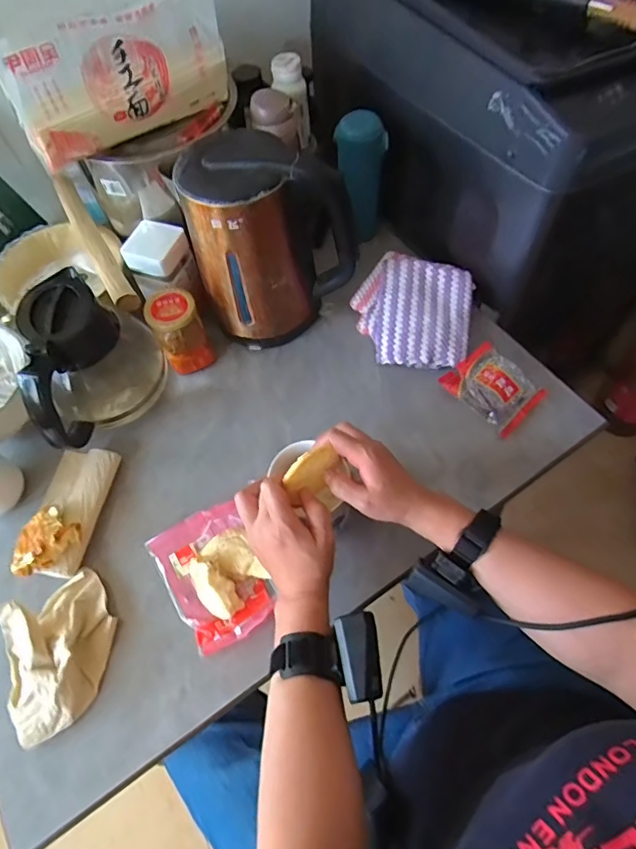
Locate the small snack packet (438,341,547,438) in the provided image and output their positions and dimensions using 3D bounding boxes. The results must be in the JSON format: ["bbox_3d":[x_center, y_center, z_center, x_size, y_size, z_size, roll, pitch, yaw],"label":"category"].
[{"bbox_3d":[0.229,-0.047,0.626,0.083,0.033,0.106,-40,67,-17],"label":"small snack packet"}]

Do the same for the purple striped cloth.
[{"bbox_3d":[0.131,-0.159,0.670,0.161,0.031,0.157,11,79,11],"label":"purple striped cloth"}]

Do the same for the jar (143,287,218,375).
[{"bbox_3d":[-0.183,-0.123,0.640,0.061,0.100,0.062,-1,62,2],"label":"jar"}]

